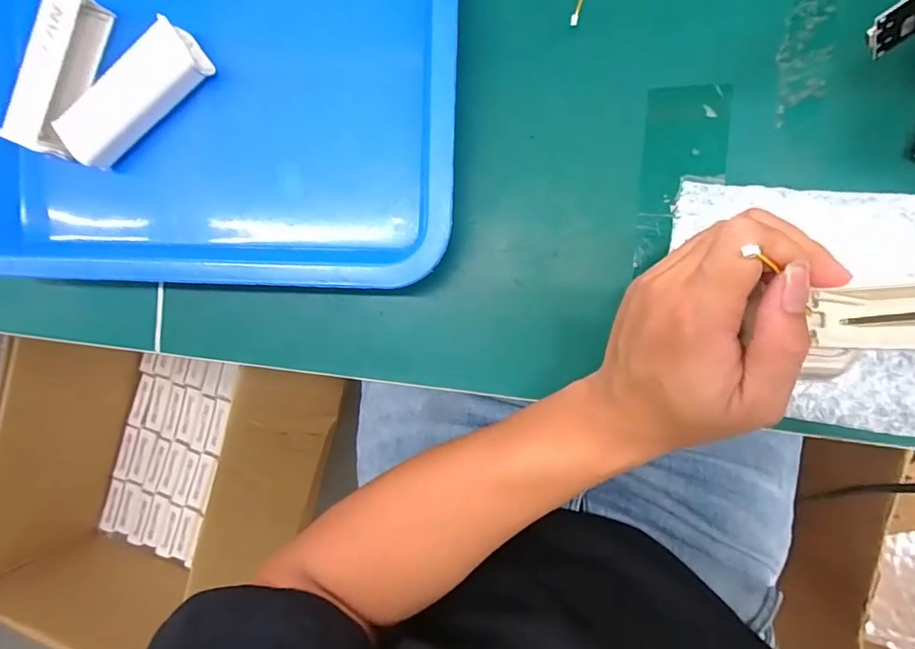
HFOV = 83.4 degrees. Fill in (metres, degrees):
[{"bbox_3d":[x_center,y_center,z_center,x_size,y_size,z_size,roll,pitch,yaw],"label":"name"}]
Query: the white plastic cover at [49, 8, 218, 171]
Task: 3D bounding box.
[{"bbox_3d":[-0.203,-0.142,0.322,0.098,0.030,0.034,-36,88,9],"label":"white plastic cover"}]

